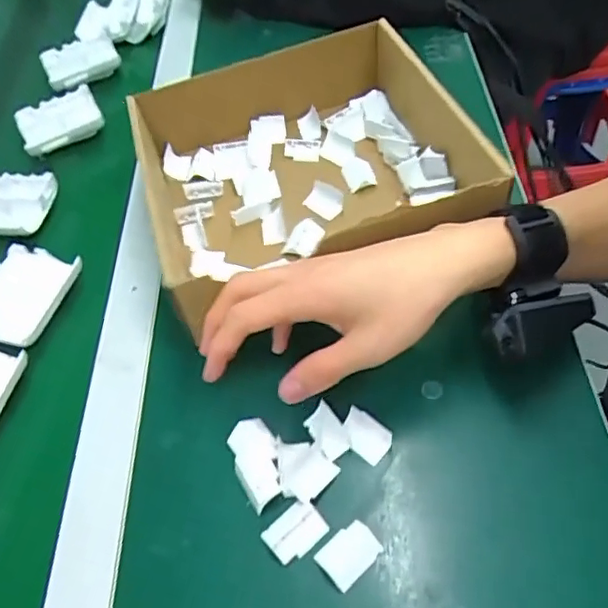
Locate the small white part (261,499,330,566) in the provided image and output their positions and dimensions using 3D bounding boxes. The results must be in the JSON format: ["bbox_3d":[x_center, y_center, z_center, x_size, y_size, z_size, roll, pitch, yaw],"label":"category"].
[{"bbox_3d":[-0.005,0.130,0.339,0.032,0.009,0.025,-38,57,-19],"label":"small white part"}]

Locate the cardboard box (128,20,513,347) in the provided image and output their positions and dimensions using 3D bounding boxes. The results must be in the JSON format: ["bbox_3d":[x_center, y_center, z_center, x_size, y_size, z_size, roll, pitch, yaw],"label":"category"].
[{"bbox_3d":[-0.004,-0.116,0.474,0.237,0.077,0.237,-14,53,-2],"label":"cardboard box"}]

